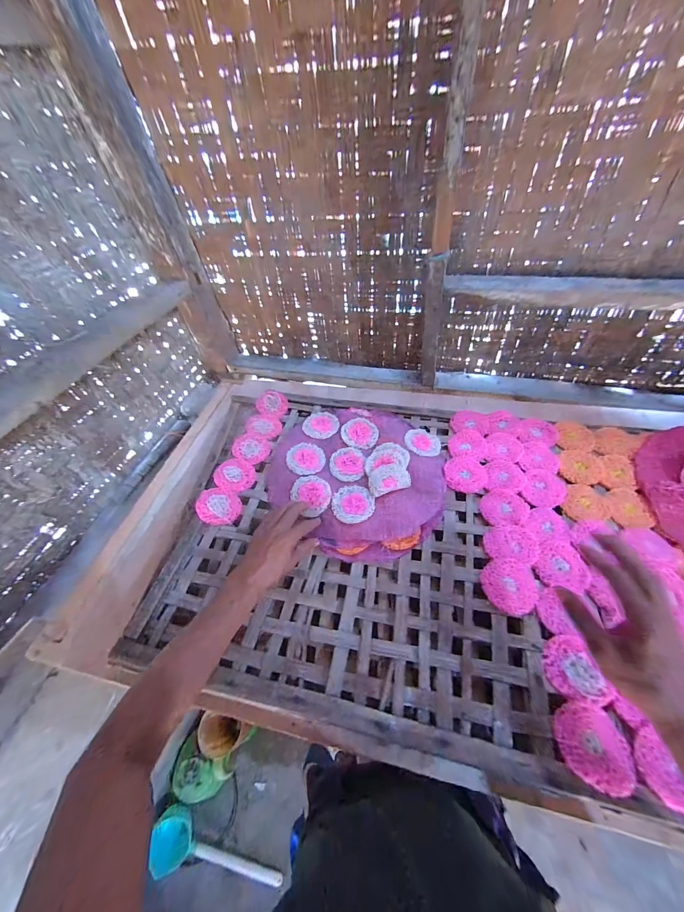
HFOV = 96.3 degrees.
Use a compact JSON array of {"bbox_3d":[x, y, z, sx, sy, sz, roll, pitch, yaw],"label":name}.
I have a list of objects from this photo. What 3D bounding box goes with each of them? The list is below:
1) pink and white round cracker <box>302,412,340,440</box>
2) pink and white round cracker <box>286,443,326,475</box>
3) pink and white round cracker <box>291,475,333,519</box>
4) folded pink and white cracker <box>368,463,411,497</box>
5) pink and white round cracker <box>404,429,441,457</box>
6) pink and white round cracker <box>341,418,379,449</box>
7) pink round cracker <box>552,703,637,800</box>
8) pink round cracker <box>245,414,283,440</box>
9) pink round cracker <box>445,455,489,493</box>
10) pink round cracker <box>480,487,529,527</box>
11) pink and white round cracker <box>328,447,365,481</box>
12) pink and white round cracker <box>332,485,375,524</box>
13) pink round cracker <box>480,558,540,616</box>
[{"bbox_3d":[-0.049,-0.071,0.686,0.077,0.007,0.088,-27,54,-16],"label":"pink and white round cracker"},{"bbox_3d":[-0.073,0.005,0.627,0.073,0.009,0.079,-3,51,3],"label":"pink and white round cracker"},{"bbox_3d":[-0.057,0.072,0.581,0.068,0.013,0.080,-33,56,-20],"label":"pink and white round cracker"},{"bbox_3d":[0.089,0.044,0.585,0.079,0.017,0.053,-17,52,-8],"label":"folded pink and white cracker"},{"bbox_3d":[0.172,-0.031,0.654,0.073,0.011,0.075,5,52,9],"label":"pink and white round cracker"},{"bbox_3d":[0.038,-0.051,0.663,0.078,0.007,0.079,-3,51,3],"label":"pink and white round cracker"},{"bbox_3d":[0.292,0.333,0.353,0.075,0.007,0.076,-3,51,3],"label":"pink round cracker"},{"bbox_3d":[-0.178,-0.067,0.701,0.078,0.016,0.066,-3,51,3],"label":"pink round cracker"},{"bbox_3d":[0.243,0.033,0.603,0.078,0.007,0.080,8,52,12],"label":"pink round cracker"},{"bbox_3d":[0.291,0.092,0.550,0.077,0.014,0.076,-3,51,3],"label":"pink round cracker"},{"bbox_3d":[0.011,0.016,0.623,0.071,0.011,0.076,-3,51,3],"label":"pink and white round cracker"},{"bbox_3d":[0.021,0.087,0.564,0.075,0.007,0.073,-3,51,3],"label":"pink and white round cracker"},{"bbox_3d":[0.256,0.198,0.469,0.077,0.010,0.081,-3,51,3],"label":"pink round cracker"}]

